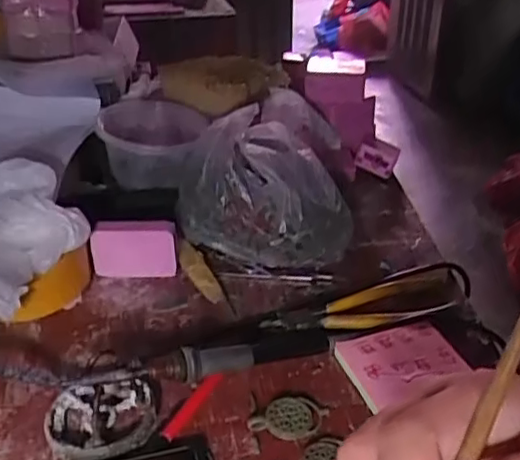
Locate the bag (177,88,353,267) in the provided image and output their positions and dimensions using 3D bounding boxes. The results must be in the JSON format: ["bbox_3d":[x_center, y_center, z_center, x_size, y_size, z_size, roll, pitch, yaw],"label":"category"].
[{"bbox_3d":[0.003,-0.039,0.561,0.150,0.112,0.140,-7,30,-13],"label":"bag"}]

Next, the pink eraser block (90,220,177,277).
[{"bbox_3d":[-0.107,0.018,0.527,0.068,0.052,0.019,-4,30,-9],"label":"pink eraser block"}]

